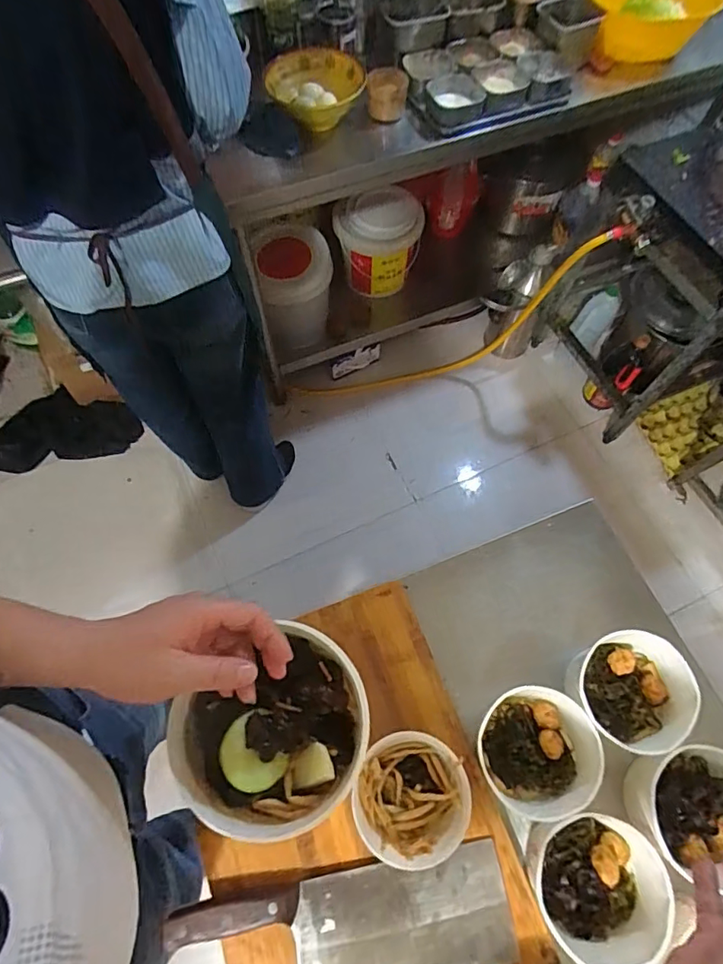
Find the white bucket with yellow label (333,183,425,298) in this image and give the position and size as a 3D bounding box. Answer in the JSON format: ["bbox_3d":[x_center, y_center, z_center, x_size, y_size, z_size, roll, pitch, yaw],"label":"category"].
[{"bbox_3d":[0.046,-0.709,1.521,0.229,0.242,0.212,0,66,0],"label":"white bucket with yellow label"}]

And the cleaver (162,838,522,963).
[{"bbox_3d":[-0.014,0.436,0.487,0.318,0.031,0.102,-9,67,-4],"label":"cleaver"}]

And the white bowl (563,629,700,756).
[{"bbox_3d":[0.290,0.230,0.565,0.125,0.074,0.116,-21,68,-9],"label":"white bowl"}]

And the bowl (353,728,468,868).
[{"bbox_3d":[0.051,0.320,0.526,0.109,0.048,0.114,0,66,0],"label":"bowl"}]

